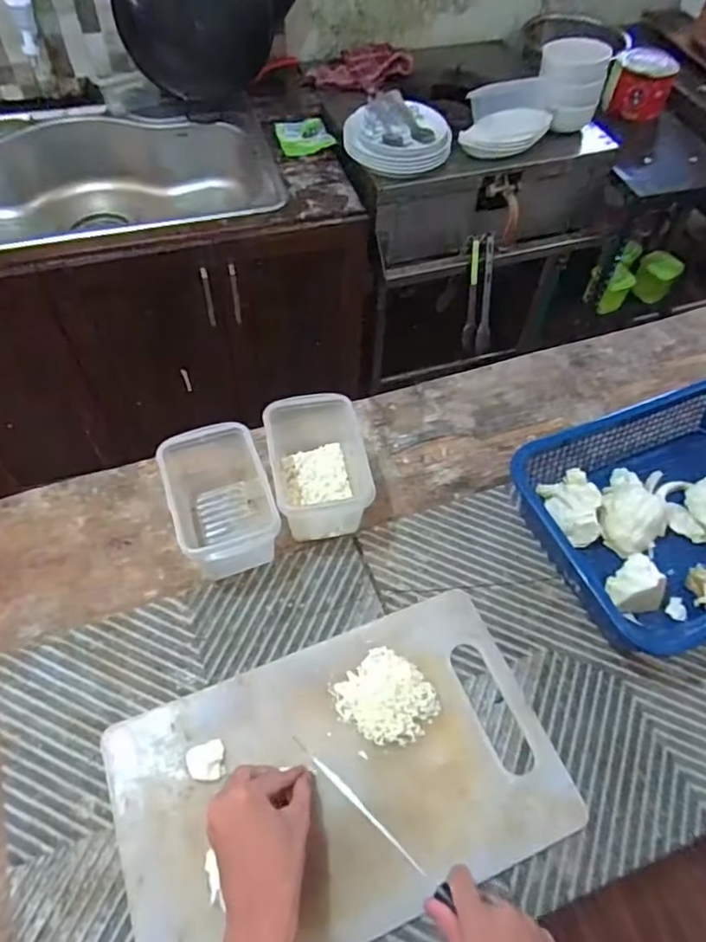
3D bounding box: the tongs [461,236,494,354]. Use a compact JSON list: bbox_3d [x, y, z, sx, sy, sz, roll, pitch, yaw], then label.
[{"bbox_3d":[0.298,-0.410,1.443,0.064,0.272,0.038,-7,37,-6],"label":"tongs"}]

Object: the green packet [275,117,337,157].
[{"bbox_3d":[-0.111,-0.757,1.372,0.112,0.025,0.129,-12,58,-9],"label":"green packet"}]

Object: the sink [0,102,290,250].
[{"bbox_3d":[-0.605,-0.609,1.410,0.826,0.236,0.521,-14,58,-12],"label":"sink"}]

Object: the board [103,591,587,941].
[{"bbox_3d":[-0.013,0.283,0.571,0.393,0.018,0.245,-19,61,-14],"label":"board"}]

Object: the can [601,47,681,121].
[{"bbox_3d":[0.693,-0.929,1.463,0.139,0.124,0.153,28,59,16],"label":"can"}]

